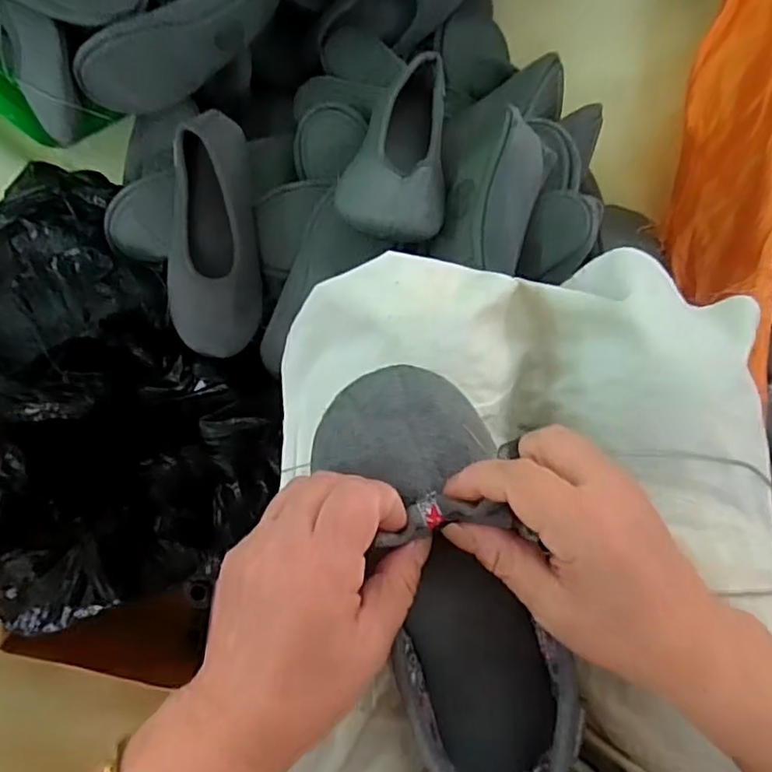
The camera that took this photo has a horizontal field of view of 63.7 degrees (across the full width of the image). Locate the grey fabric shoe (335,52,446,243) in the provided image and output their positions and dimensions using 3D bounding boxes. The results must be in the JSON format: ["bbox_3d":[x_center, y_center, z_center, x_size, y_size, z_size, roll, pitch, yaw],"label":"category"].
[{"bbox_3d":[0.018,-0.217,0.557,0.092,0.048,0.211,10,59,3],"label":"grey fabric shoe"}]

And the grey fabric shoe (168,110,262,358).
[{"bbox_3d":[-0.176,-0.147,0.623,0.089,0.057,0.230,2,102,2],"label":"grey fabric shoe"}]

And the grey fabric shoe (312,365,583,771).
[{"bbox_3d":[0.033,0.104,0.309,0.084,0.067,0.223,-18,99,0],"label":"grey fabric shoe"}]

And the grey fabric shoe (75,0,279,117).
[{"bbox_3d":[-0.209,-0.367,0.643,0.233,0.096,0.057,-41,85,-2],"label":"grey fabric shoe"}]

